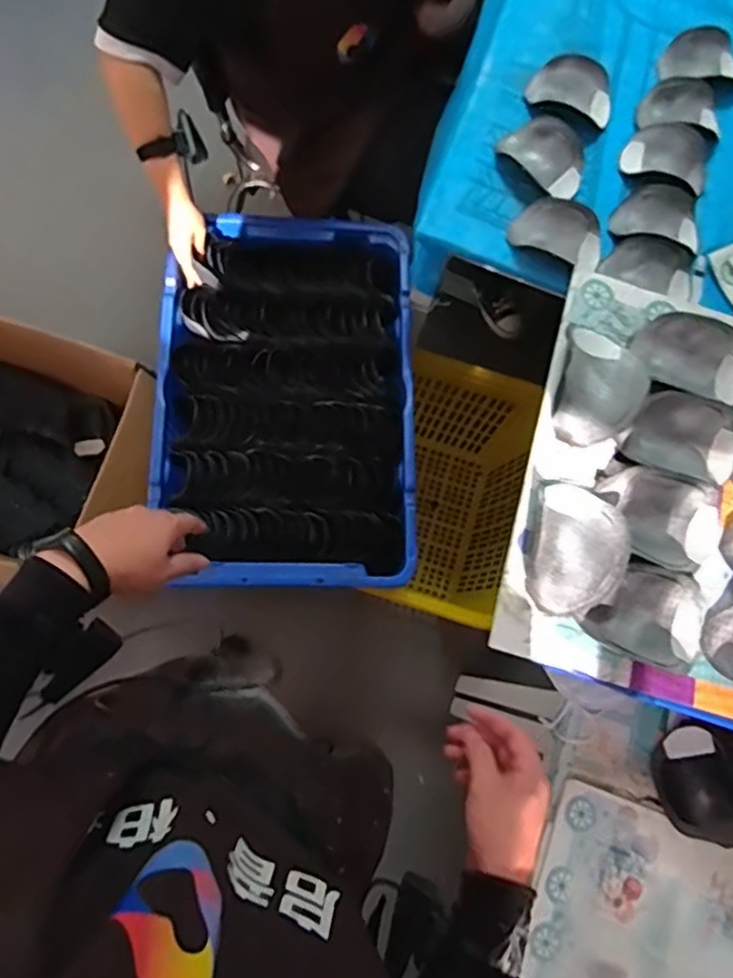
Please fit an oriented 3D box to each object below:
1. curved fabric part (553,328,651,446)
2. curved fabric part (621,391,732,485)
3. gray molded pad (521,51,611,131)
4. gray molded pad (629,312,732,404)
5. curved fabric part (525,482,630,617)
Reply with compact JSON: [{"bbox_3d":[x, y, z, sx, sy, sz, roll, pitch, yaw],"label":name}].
[{"bbox_3d":[0.263,-0.117,0.751,0.098,0.043,0.137,22,76,-1],"label":"curved fabric part"},{"bbox_3d":[0.366,-0.058,0.755,0.136,0.036,0.094,18,76,-2],"label":"curved fabric part"},{"bbox_3d":[0.330,-0.642,1.066,0.143,0.042,0.099,13,76,-3],"label":"gray molded pad"},{"bbox_3d":[0.384,-0.157,0.783,0.136,0.033,0.088,20,76,3],"label":"gray molded pad"},{"bbox_3d":[0.224,0.062,0.709,0.095,0.039,0.142,12,76,-3],"label":"curved fabric part"}]

